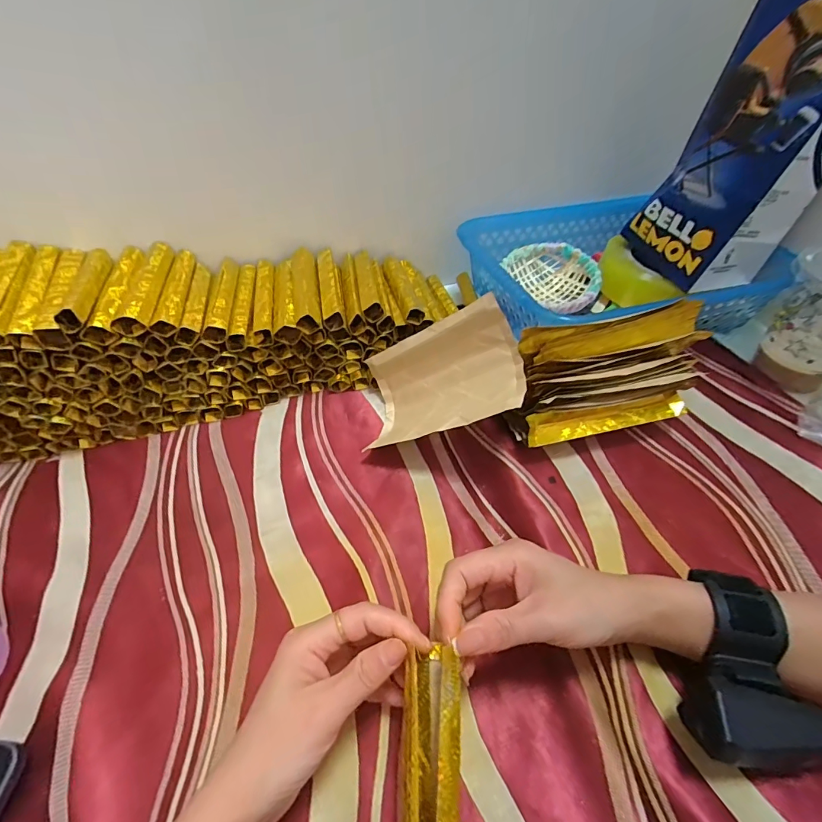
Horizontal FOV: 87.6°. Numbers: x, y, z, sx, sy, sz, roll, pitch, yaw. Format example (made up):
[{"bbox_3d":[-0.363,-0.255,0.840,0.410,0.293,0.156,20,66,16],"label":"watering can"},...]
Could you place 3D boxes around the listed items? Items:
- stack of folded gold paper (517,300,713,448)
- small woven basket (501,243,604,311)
[{"bbox_3d":[0.181,-0.024,0.389,0.173,0.096,0.071,-10,47,-6],"label":"stack of folded gold paper"},{"bbox_3d":[0.184,-0.164,0.539,0.092,0.044,0.124,-20,49,-14],"label":"small woven basket"}]

